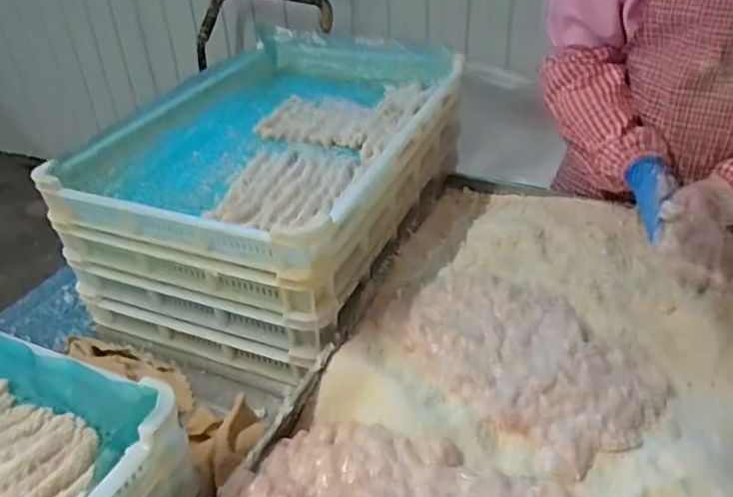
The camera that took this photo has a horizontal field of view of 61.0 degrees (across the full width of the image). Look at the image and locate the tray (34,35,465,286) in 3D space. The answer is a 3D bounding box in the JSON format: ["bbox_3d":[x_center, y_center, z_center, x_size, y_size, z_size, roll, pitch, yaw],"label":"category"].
[{"bbox_3d":[-0.119,-0.181,0.923,0.399,0.063,0.599,12,38,19],"label":"tray"}]

